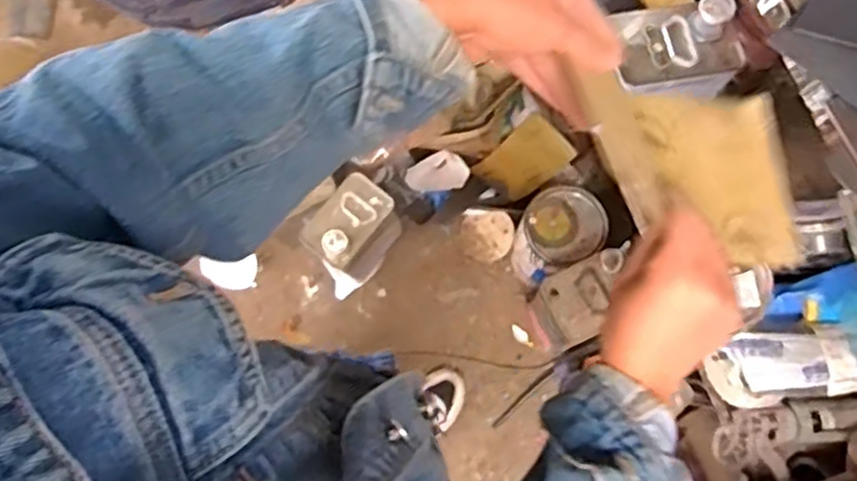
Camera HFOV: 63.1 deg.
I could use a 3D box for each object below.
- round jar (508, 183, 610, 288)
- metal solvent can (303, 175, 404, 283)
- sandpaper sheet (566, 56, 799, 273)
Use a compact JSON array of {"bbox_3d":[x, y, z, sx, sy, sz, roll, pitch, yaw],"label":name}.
[{"bbox_3d":[0.259,-0.013,1.429,0.172,0.179,0.150,-27,80,-5],"label":"round jar"},{"bbox_3d":[-0.149,-0.015,1.398,0.120,0.275,0.162,39,82,7],"label":"metal solvent can"},{"bbox_3d":[0.191,-0.058,0.499,0.198,0.061,0.143,2,71,-14],"label":"sandpaper sheet"}]

